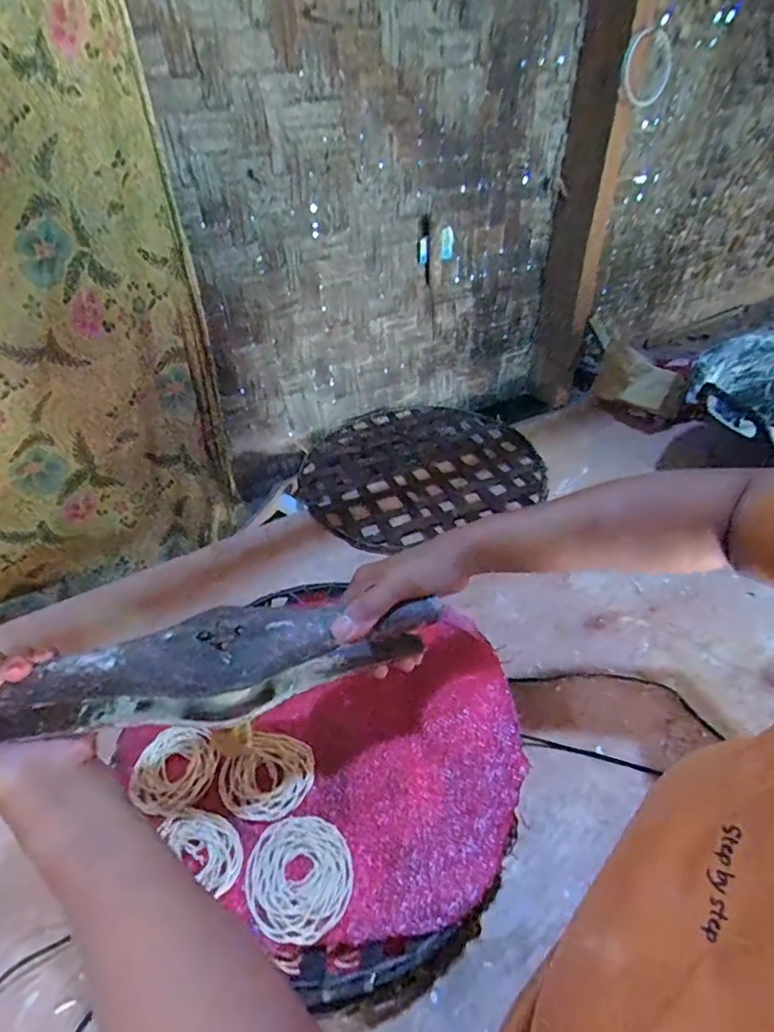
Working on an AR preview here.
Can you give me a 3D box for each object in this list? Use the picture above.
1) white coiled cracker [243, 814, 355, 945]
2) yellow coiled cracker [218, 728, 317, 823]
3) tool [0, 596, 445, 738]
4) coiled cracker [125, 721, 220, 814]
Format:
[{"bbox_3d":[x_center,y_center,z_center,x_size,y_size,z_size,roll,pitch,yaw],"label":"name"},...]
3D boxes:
[{"bbox_3d":[-0.065,0.264,0.394,0.080,0.004,0.076,-3,40,3],"label":"white coiled cracker"},{"bbox_3d":[-0.101,0.217,0.450,0.073,0.012,0.069,-3,40,3],"label":"yellow coiled cracker"},{"bbox_3d":[-0.109,0.111,0.380,0.300,0.082,0.050,-7,39,-17],"label":"tool"},{"bbox_3d":[-0.182,0.215,0.463,0.070,0.009,0.068,-3,40,3],"label":"coiled cracker"}]

